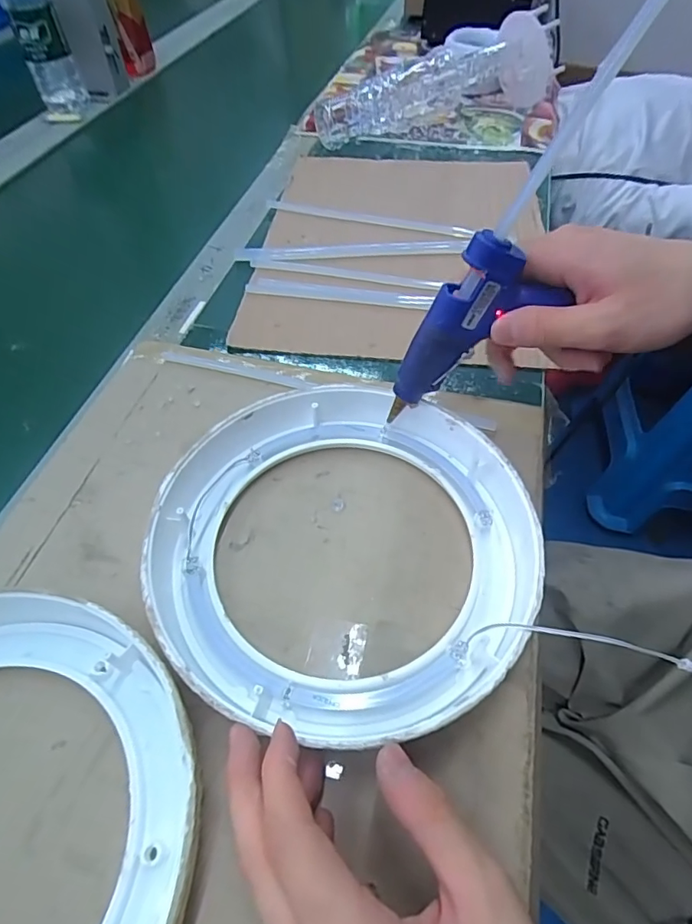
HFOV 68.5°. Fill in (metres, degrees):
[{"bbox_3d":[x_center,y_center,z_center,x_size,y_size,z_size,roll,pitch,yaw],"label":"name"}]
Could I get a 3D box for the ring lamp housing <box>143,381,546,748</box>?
[{"bbox_3d":[-0.001,0.041,0.297,0.211,0.031,0.215,6,54,6],"label":"ring lamp housing"}]

